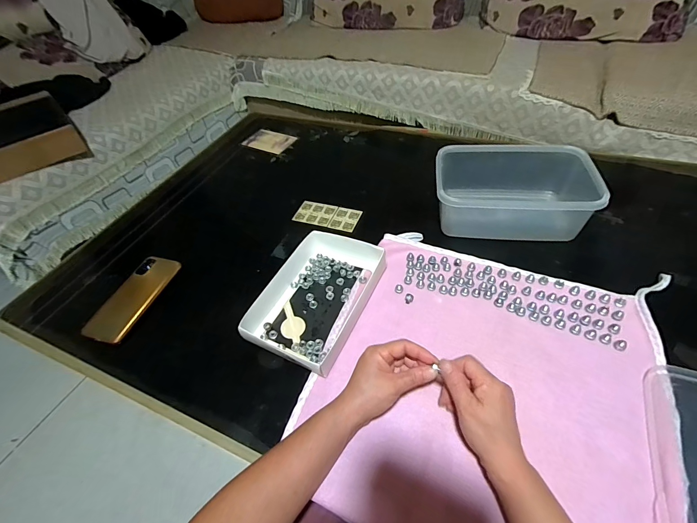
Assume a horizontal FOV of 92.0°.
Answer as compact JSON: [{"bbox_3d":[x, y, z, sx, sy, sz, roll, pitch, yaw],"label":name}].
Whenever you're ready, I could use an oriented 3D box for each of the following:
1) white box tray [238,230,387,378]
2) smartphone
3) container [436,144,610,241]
[{"bbox_3d":[-0.048,0.044,0.507,0.150,0.037,0.219,19,54,22],"label":"white box tray"},{"bbox_3d":[-0.344,0.055,0.540,0.069,0.011,0.160,17,50,10],"label":"smartphone"},{"bbox_3d":[0.274,-0.125,0.583,0.229,0.090,0.153,6,50,11],"label":"container"}]

